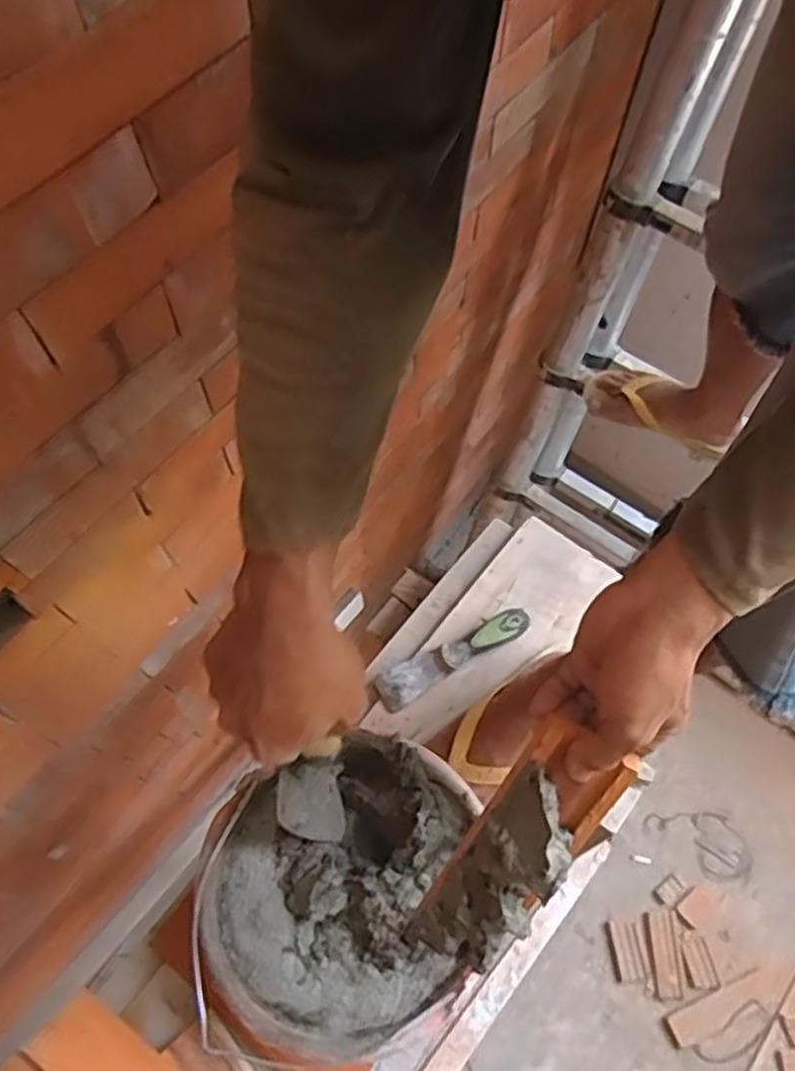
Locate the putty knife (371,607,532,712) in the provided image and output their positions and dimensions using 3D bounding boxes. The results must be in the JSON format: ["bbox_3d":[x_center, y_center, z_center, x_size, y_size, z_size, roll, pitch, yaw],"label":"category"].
[{"bbox_3d":[0.065,0.130,0.844,0.177,0.033,0.042,-28,69,-13],"label":"putty knife"}]

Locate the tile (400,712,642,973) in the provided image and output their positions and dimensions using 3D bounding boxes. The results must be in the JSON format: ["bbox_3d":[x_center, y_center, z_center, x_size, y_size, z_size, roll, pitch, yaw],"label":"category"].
[{"bbox_3d":[0.068,0.214,0.487,0.060,0.207,0.039,33,27,13],"label":"tile"}]

